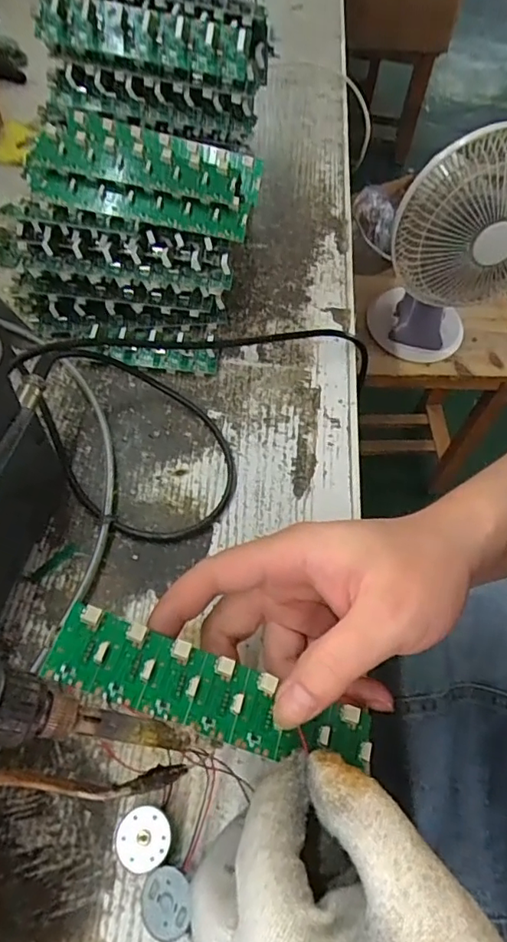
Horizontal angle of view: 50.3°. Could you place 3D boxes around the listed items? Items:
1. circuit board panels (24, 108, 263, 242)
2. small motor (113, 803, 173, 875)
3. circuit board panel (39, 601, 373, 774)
[{"bbox_3d":[-0.076,-0.208,0.380,0.156,0.017,0.072,9,85,-2],"label":"circuit board panels"},{"bbox_3d":[-0.047,0.158,0.232,0.024,0.015,0.023,2,58,-3],"label":"small motor"},{"bbox_3d":[-0.015,0.092,0.222,0.136,0.006,0.030,23,59,-7],"label":"circuit board panel"}]

